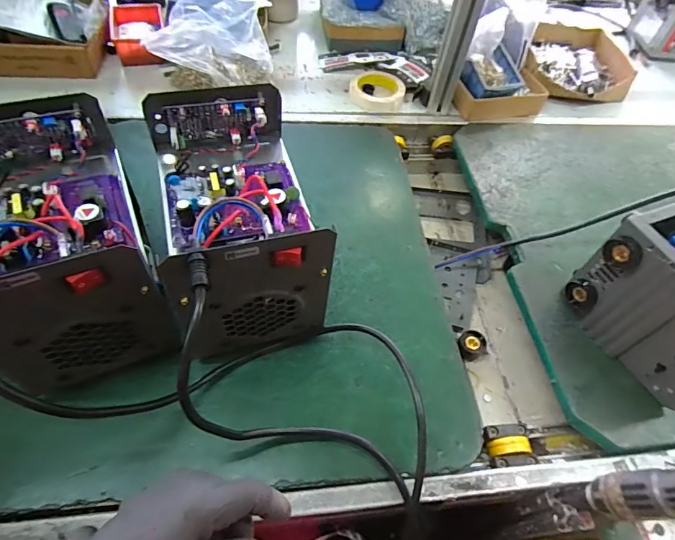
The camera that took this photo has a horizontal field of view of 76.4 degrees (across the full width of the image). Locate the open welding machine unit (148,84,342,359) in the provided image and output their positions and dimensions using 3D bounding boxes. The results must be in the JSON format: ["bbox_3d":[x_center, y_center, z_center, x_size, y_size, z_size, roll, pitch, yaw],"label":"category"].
[{"bbox_3d":[-0.114,-0.050,0.488,0.153,0.187,0.260,-12,56,-13],"label":"open welding machine unit"}]

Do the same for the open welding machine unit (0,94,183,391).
[{"bbox_3d":[-0.282,-0.029,0.452,0.149,0.189,0.267,-22,59,-19],"label":"open welding machine unit"}]

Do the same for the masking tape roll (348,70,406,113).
[{"bbox_3d":[0.077,-0.347,0.826,0.105,0.031,0.113,3,54,-4],"label":"masking tape roll"}]

